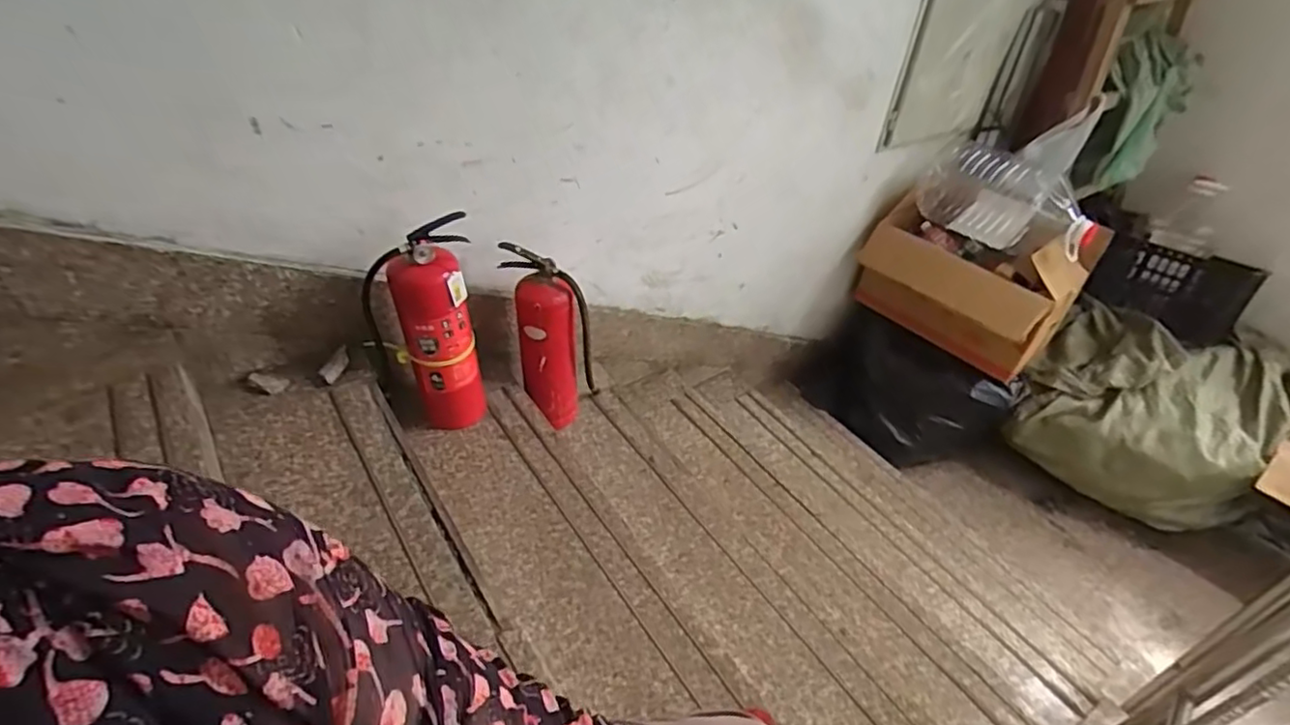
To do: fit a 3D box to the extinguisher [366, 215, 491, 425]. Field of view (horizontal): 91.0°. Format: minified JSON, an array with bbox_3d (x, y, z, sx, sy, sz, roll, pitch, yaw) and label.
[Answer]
[{"bbox_3d":[-0.426,-0.048,1.253,0.202,0.449,0.143,-16,45,-20],"label":"extinguisher"}]

